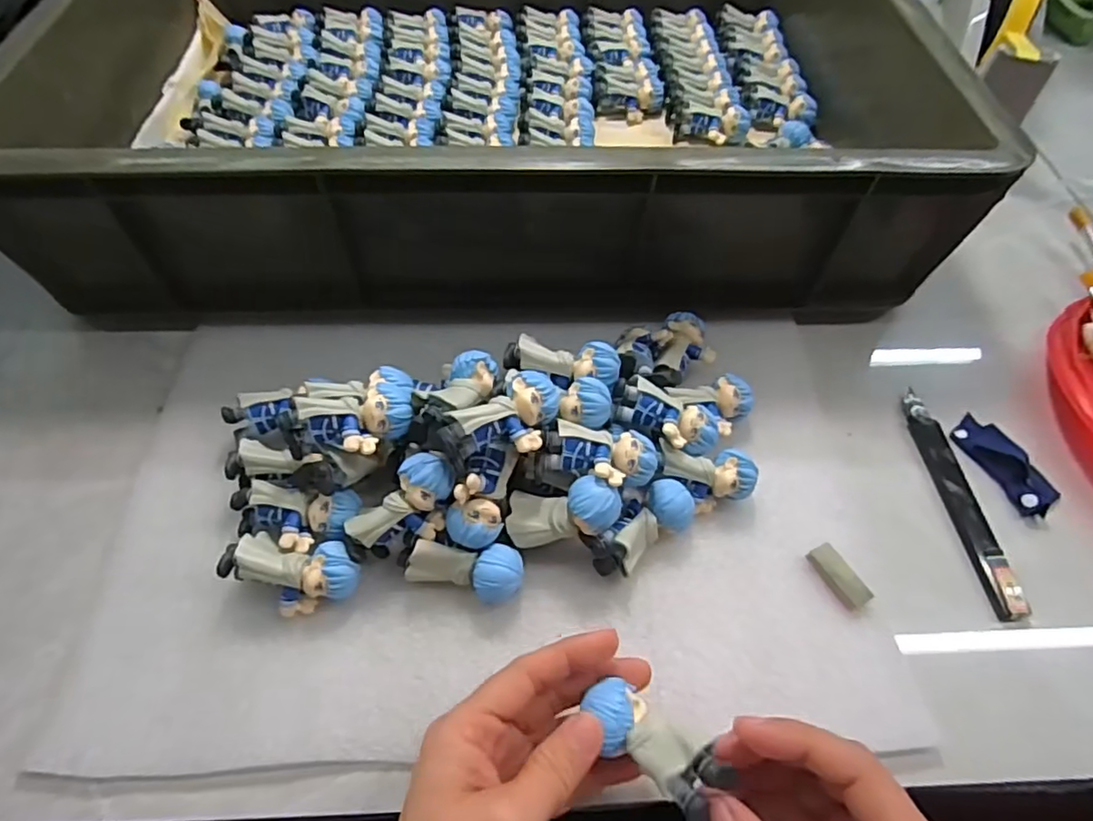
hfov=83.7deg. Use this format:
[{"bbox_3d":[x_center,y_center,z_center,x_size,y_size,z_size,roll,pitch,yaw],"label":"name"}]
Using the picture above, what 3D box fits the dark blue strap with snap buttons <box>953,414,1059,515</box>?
[{"bbox_3d":[0.272,0.030,0.361,0.029,0.007,0.063,-27,62,-17],"label":"dark blue strap with snap buttons"}]

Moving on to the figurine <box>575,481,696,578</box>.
[{"bbox_3d":[0.050,0.062,0.322,0.062,0.026,0.027,-28,62,-18],"label":"figurine"}]

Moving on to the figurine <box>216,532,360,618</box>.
[{"bbox_3d":[-0.126,0.081,0.304,0.064,0.030,0.033,6,57,3],"label":"figurine"}]

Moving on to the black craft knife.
[{"bbox_3d":[0.239,0.047,0.350,0.018,0.008,0.138,-4,57,-4],"label":"black craft knife"}]

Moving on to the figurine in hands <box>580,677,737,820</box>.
[{"bbox_3d":[0.040,0.127,0.231,0.024,0.019,0.057,-39,39,-21],"label":"figurine in hands"}]

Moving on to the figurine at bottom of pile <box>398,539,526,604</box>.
[{"bbox_3d":[-0.043,0.082,0.310,0.060,0.023,0.025,4,57,1],"label":"figurine at bottom of pile"}]

